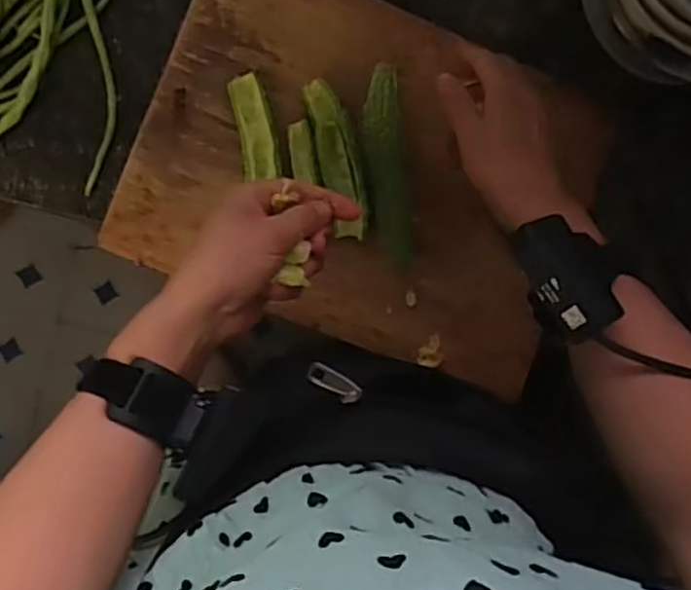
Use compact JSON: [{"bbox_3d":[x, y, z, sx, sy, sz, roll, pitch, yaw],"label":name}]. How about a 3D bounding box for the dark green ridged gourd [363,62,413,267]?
[{"bbox_3d":[0.036,-0.106,0.563,0.037,0.023,0.159,-9,91,-9],"label":"dark green ridged gourd"}]

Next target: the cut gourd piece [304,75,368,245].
[{"bbox_3d":[-0.006,-0.110,0.557,0.033,0.023,0.127,-12,91,-9],"label":"cut gourd piece"}]

